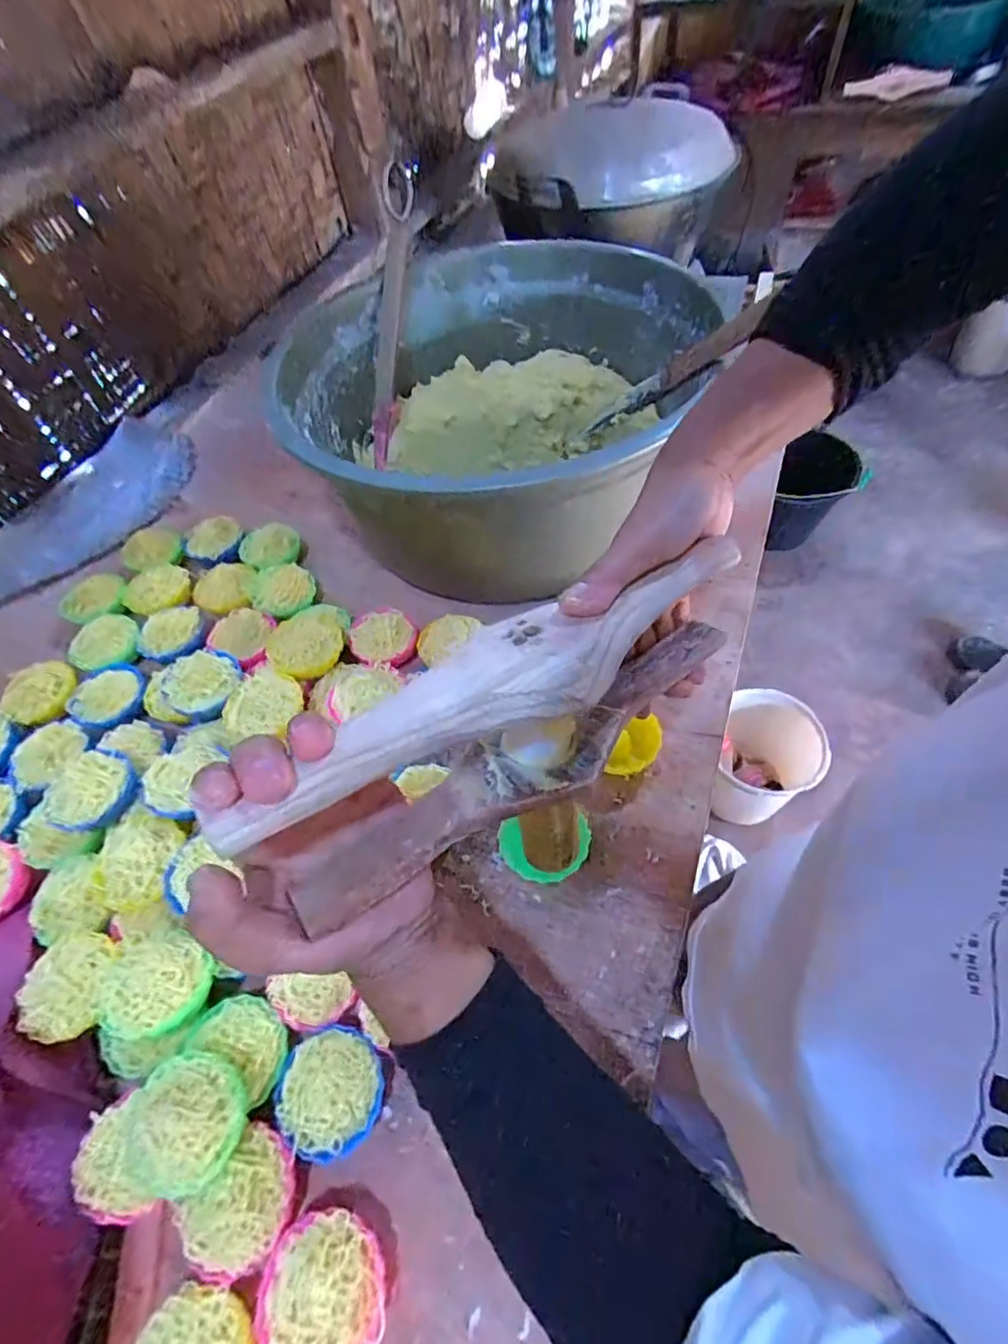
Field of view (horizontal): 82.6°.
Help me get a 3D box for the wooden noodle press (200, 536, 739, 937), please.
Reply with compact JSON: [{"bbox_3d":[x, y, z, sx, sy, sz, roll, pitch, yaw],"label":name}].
[{"bbox_3d":[0.014,0.016,0.272,0.264,0.093,0.056,-36,60,-19],"label":"wooden noodle press"}]

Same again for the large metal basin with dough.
[{"bbox_3d":[-0.031,-0.260,0.580,0.350,0.163,0.400,21,61,20],"label":"large metal basin with dough"}]

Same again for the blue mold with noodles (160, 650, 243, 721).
[{"bbox_3d":[-0.246,0.012,0.474,0.059,0.034,0.063,-34,58,-15],"label":"blue mold with noodles"}]

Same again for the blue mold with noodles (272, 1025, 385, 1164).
[{"bbox_3d":[-0.100,0.246,0.338,0.058,0.026,0.060,-4,56,5],"label":"blue mold with noodles"}]

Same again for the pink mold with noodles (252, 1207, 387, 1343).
[{"bbox_3d":[-0.091,0.311,0.287,0.061,0.038,0.061,-3,56,5],"label":"pink mold with noodles"}]

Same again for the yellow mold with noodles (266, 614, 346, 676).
[{"bbox_3d":[-0.167,-0.019,0.491,0.060,0.027,0.053,-38,60,-17],"label":"yellow mold with noodles"}]

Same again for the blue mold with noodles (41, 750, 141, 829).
[{"bbox_3d":[-0.304,0.089,0.427,0.050,0.039,0.061,28,64,24],"label":"blue mold with noodles"}]

